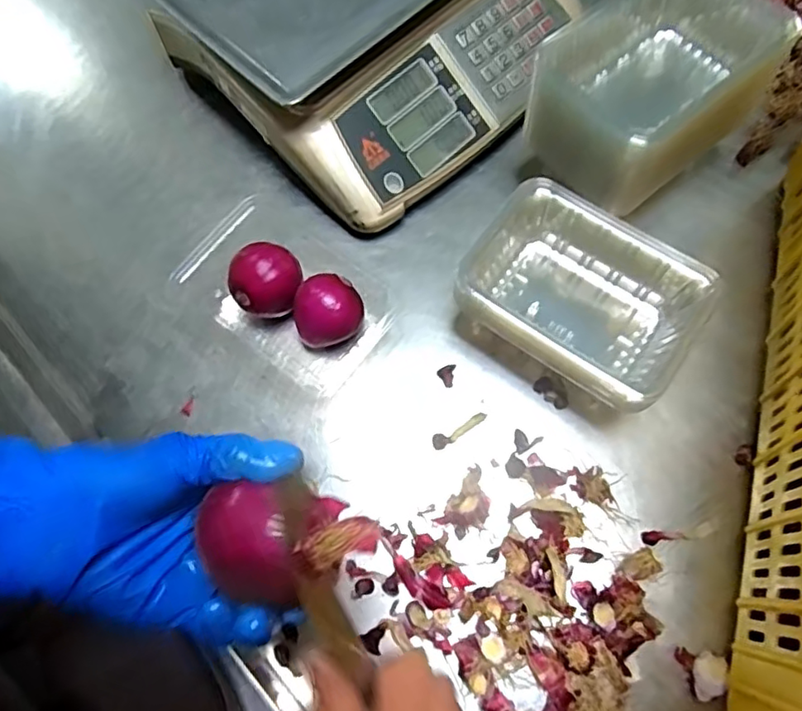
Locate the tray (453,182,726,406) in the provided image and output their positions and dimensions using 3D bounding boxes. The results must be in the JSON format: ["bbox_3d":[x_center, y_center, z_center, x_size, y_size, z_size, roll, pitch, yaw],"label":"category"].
[{"bbox_3d":[0.146,-0.050,0.505,0.194,0.092,0.138,37,77,15],"label":"tray"}]

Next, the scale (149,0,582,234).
[{"bbox_3d":[-0.030,-0.364,0.628,0.372,0.127,0.368,42,78,16],"label":"scale"}]

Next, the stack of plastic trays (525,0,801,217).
[{"bbox_3d":[0.231,-0.237,0.548,0.193,0.145,0.140,-38,73,-10],"label":"stack of plastic trays"}]

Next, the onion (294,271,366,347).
[{"bbox_3d":[-0.064,-0.037,0.519,0.058,0.059,0.051,-28,71,-6],"label":"onion"}]

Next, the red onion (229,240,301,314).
[{"bbox_3d":[-0.118,-0.063,0.530,0.060,0.064,0.054,-17,70,-2],"label":"red onion"}]

